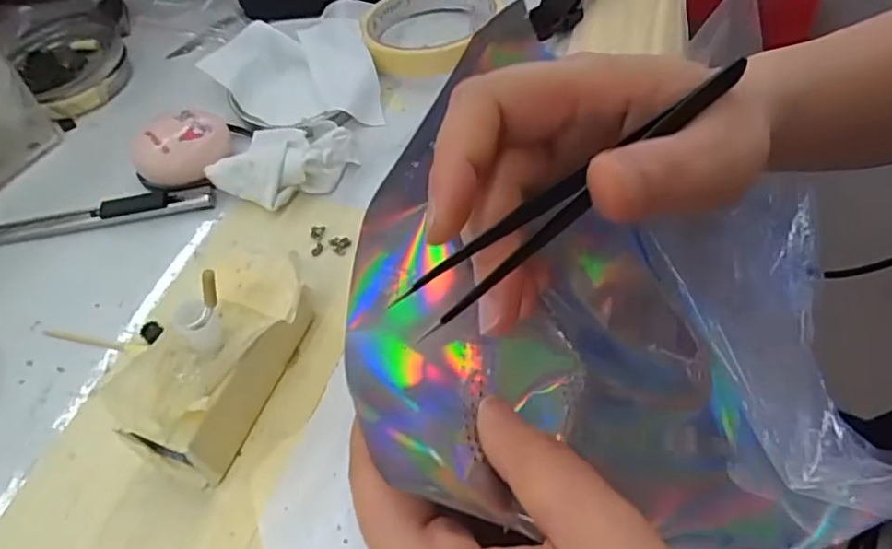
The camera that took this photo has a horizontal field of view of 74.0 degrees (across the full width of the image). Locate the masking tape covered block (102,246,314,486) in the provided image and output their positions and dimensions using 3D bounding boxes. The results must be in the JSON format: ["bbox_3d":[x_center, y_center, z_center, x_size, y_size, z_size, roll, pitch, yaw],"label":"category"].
[{"bbox_3d":[-0.082,0.031,0.222,0.041,0.041,0.087,18,57,16],"label":"masking tape covered block"}]

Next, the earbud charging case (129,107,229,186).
[{"bbox_3d":[-0.135,-0.064,0.305,0.047,0.021,0.039,-23,56,-13],"label":"earbud charging case"}]

